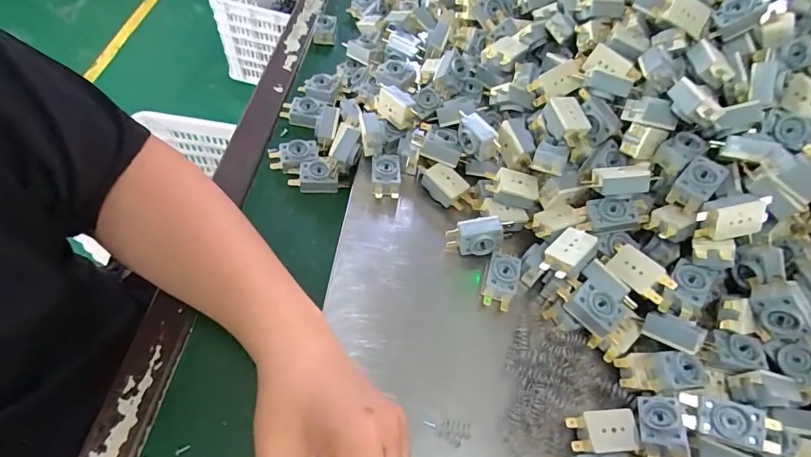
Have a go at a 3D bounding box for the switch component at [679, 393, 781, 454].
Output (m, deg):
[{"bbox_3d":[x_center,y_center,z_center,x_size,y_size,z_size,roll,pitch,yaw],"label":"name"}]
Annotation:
[{"bbox_3d":[0.223,0.134,0.300,0.059,0.024,0.025,16,59,13],"label":"switch component"}]

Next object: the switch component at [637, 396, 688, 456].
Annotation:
[{"bbox_3d":[0.173,0.136,0.295,0.025,0.016,0.047,-5,49,27],"label":"switch component"}]

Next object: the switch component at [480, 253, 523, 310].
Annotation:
[{"bbox_3d":[0.081,0.044,0.372,0.027,0.020,0.047,21,57,8],"label":"switch component"}]

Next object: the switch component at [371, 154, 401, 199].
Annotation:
[{"bbox_3d":[-0.019,-0.049,0.408,0.026,0.011,0.044,4,67,-11],"label":"switch component"}]

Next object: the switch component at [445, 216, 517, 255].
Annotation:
[{"bbox_3d":[0.066,0.007,0.384,0.059,0.030,0.023,-3,57,-8],"label":"switch component"}]

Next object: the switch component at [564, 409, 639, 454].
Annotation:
[{"bbox_3d":[0.139,0.144,0.309,0.047,0.010,0.026,1,57,-6],"label":"switch component"}]

